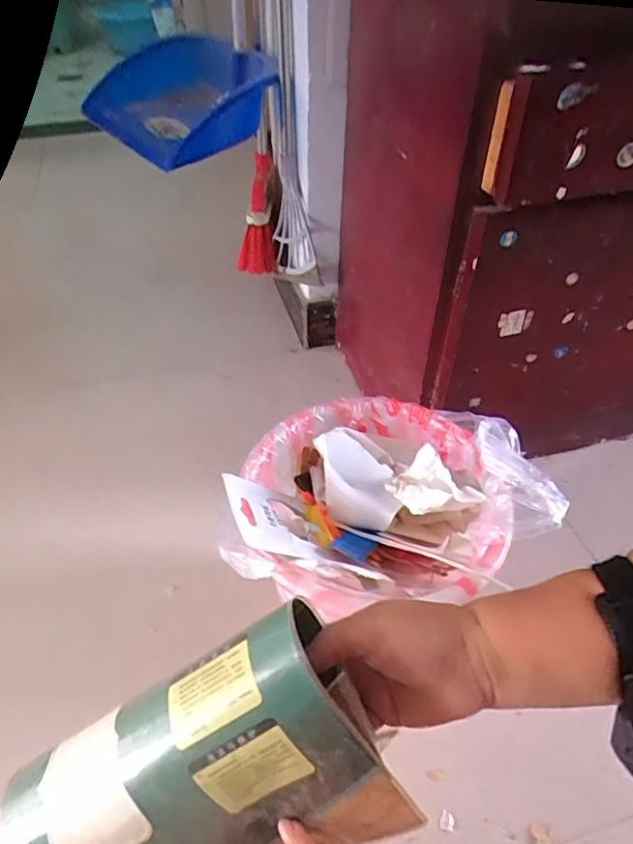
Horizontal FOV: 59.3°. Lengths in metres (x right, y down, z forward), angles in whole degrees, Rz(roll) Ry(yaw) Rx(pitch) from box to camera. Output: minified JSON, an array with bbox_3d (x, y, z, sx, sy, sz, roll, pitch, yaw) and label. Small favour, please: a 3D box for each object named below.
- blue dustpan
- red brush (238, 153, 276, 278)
[{"bbox_3d":[-0.214,-0.518,0.889,0.243,0.108,0.245,33,53,29],"label":"blue dustpan"},{"bbox_3d":[-0.108,-0.389,1.053,0.067,0.202,0.070,6,7,6],"label":"red brush"}]

